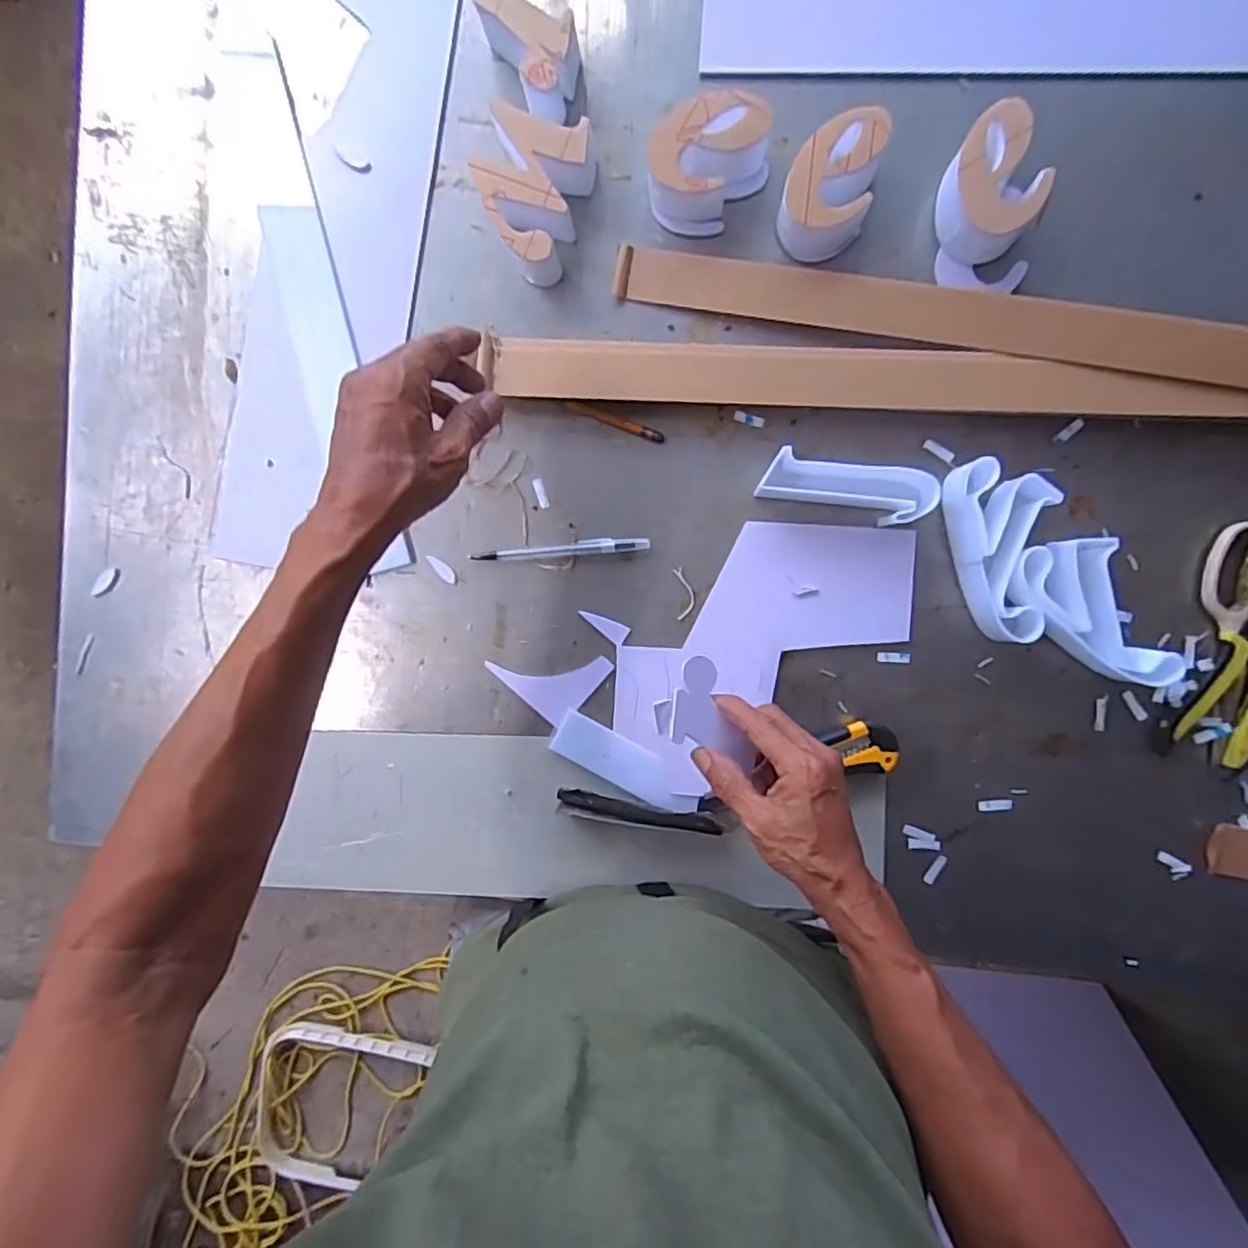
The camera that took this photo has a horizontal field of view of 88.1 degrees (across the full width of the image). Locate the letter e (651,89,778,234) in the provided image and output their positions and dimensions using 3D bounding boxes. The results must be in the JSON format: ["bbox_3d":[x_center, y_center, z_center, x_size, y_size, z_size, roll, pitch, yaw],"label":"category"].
[{"bbox_3d":[0.063,-0.354,0.493,0.068,0.045,0.093,45,96,1],"label":"letter e"}]

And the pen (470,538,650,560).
[{"bbox_3d":[-0.054,-0.063,0.536,0.149,0.006,0.012,-3,93,5],"label":"pen"}]

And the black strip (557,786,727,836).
[{"bbox_3d":[0.012,0.155,0.532,0.133,0.012,0.019,10,94,4],"label":"black strip"}]

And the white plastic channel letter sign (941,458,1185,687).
[{"bbox_3d":[0.317,-0.029,0.490,0.204,0.044,0.096,41,95,2],"label":"white plastic channel letter sign"}]

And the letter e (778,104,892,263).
[{"bbox_3d":[0.156,-0.332,0.486,0.062,0.048,0.087,17,94,4],"label":"letter e"}]

